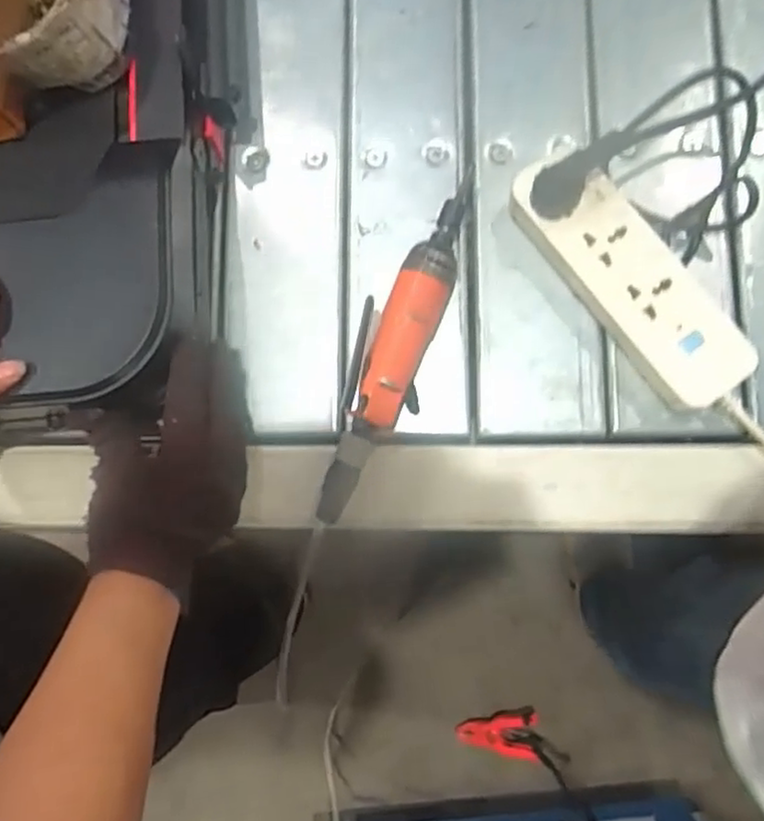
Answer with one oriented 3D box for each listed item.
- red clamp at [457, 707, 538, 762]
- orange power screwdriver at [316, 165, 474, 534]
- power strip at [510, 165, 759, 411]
[{"bbox_3d":[0.193,0.537,1.136,0.133,0.033,0.072,-1,85,25],"label":"red clamp"},{"bbox_3d":[0.010,-0.045,0.500,0.054,0.042,0.281,16,77,3],"label":"orange power screwdriver"},{"bbox_3d":[0.182,-0.095,0.501,0.073,0.045,0.204,-34,79,-8],"label":"power strip"}]

